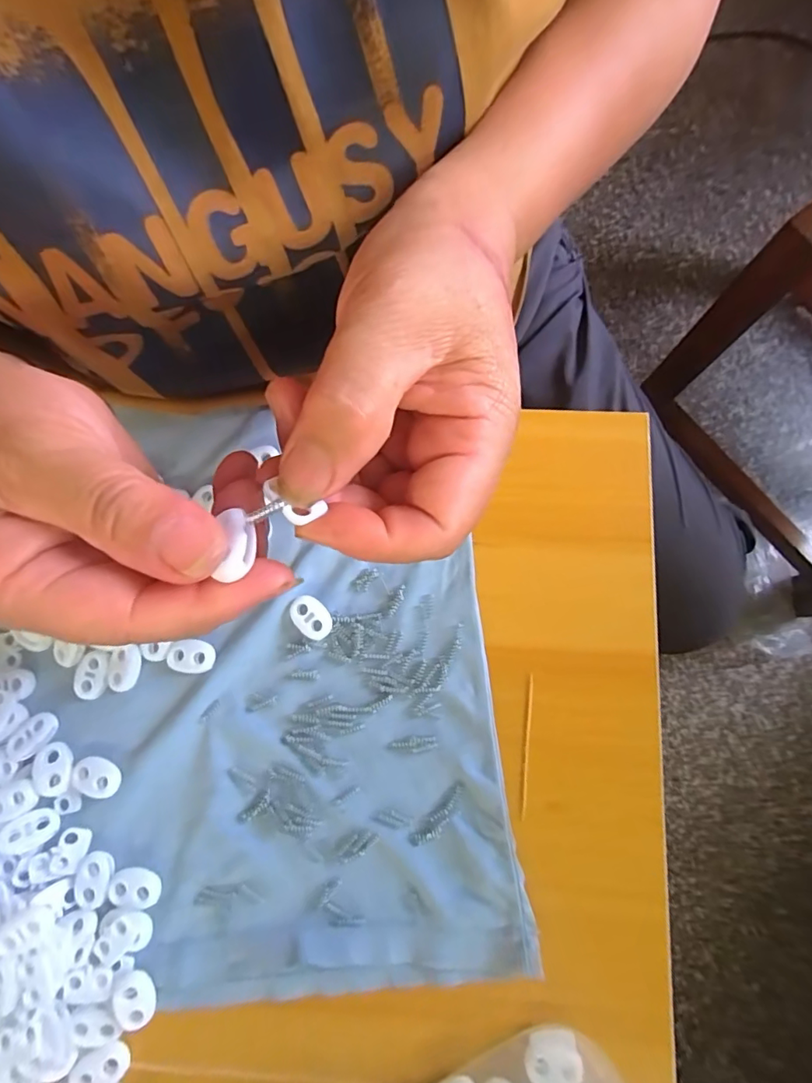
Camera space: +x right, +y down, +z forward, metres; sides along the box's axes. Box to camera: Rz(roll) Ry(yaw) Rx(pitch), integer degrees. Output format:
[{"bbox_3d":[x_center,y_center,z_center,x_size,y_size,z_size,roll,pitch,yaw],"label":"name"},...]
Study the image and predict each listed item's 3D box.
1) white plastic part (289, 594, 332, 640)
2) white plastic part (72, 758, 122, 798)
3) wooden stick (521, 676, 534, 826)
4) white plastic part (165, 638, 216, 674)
[{"bbox_3d":[-0.045,0.036,0.237,0.015,0.005,0.022,-40,81,-6],"label":"white plastic part"},{"bbox_3d":[-0.139,0.106,0.228,0.022,0.005,0.015,19,81,5],"label":"white plastic part"},{"bbox_3d":[0.054,0.091,0.226,0.004,0.004,0.061,6,80,2],"label":"wooden stick"},{"bbox_3d":[-0.101,0.054,0.237,0.022,0.004,0.015,-5,80,0],"label":"white plastic part"}]

